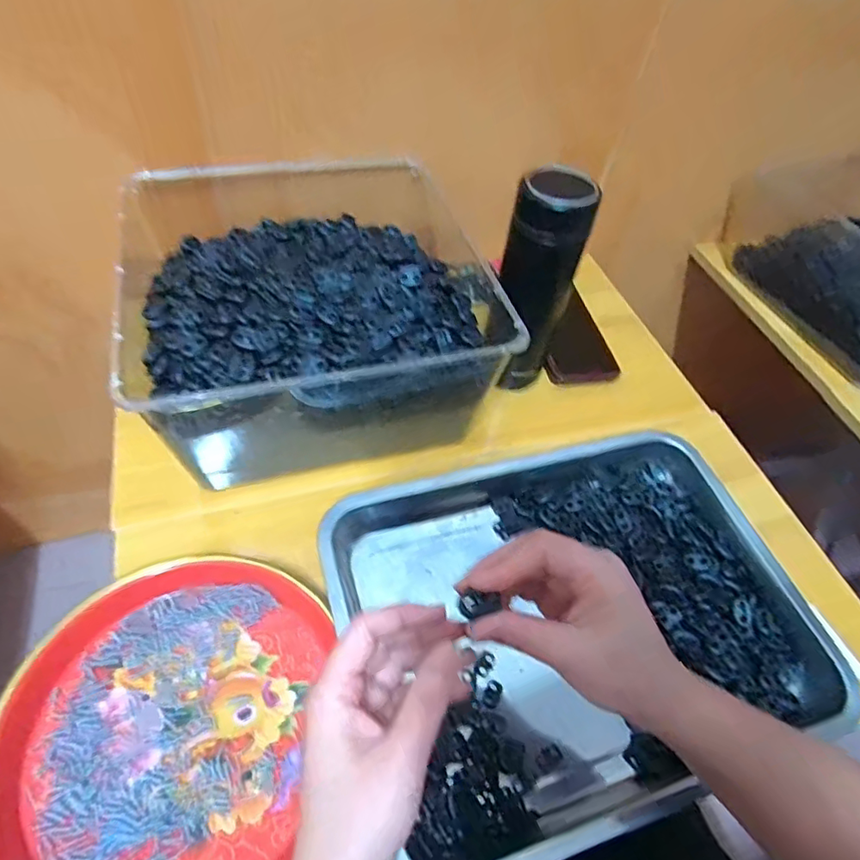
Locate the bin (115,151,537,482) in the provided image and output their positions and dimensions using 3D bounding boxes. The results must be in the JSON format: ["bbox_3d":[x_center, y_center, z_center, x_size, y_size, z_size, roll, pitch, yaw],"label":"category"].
[{"bbox_3d":[-0.103,-0.128,0.548,0.284,0.151,0.357,-5,53,-13],"label":"bin"}]

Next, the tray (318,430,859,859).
[{"bbox_3d":[0.112,0.134,0.423,0.350,0.051,0.270,-13,56,-16],"label":"tray"}]

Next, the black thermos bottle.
[{"bbox_3d":[0.102,-0.140,0.523,0.064,0.203,0.073,24,52,10],"label":"black thermos bottle"}]

